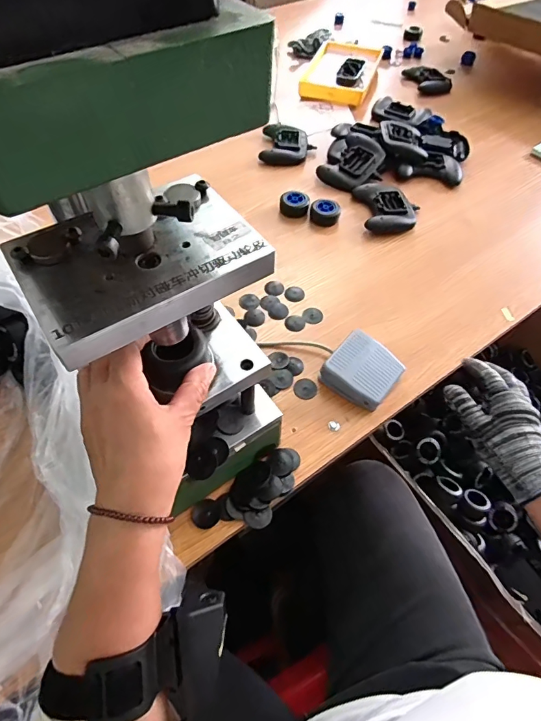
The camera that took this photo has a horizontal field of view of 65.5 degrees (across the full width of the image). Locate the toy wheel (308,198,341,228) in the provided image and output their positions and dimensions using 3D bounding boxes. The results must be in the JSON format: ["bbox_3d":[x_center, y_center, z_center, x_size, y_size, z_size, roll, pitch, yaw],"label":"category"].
[{"bbox_3d":[0.096,-0.264,0.742,0.046,0.029,0.046,1,56,-1],"label":"toy wheel"}]

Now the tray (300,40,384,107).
[{"bbox_3d":[0.175,-0.716,1.049,0.159,0.051,0.268,17,57,10],"label":"tray"}]

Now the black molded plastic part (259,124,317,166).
[{"bbox_3d":[0.036,-0.447,0.871,0.106,0.024,0.117,6,56,2],"label":"black molded plastic part"}]

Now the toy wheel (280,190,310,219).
[{"bbox_3d":[0.043,-0.280,0.753,0.050,0.029,0.050,1,56,-1],"label":"toy wheel"}]

